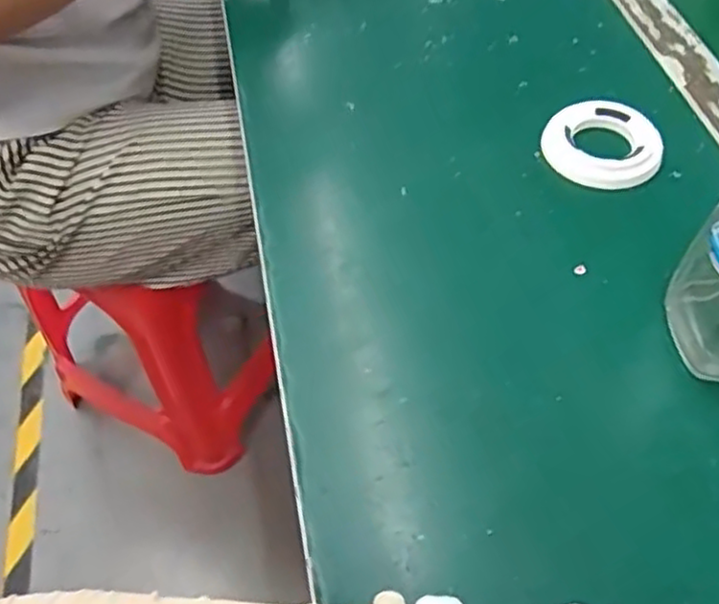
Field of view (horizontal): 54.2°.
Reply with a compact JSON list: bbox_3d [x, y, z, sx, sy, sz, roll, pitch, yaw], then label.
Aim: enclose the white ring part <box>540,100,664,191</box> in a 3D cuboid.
[{"bbox_3d":[0.156,-0.103,0.450,0.072,0.014,0.072,-1,54,1],"label":"white ring part"}]

